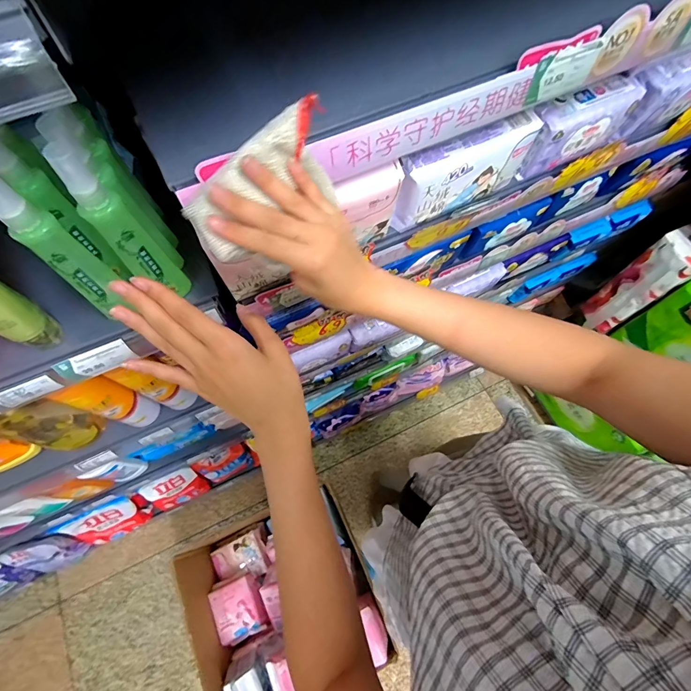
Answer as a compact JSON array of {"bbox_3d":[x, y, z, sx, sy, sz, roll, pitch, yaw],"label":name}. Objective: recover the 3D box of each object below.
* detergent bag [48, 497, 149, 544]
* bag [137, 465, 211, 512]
[{"bbox_3d":[-0.717,0.534,1.119,0.197,0.184,0.081,-26,69,-10],"label":"detergent bag"},{"bbox_3d":[-0.537,0.456,1.180,0.166,0.121,0.082,-26,69,-10],"label":"bag"}]

